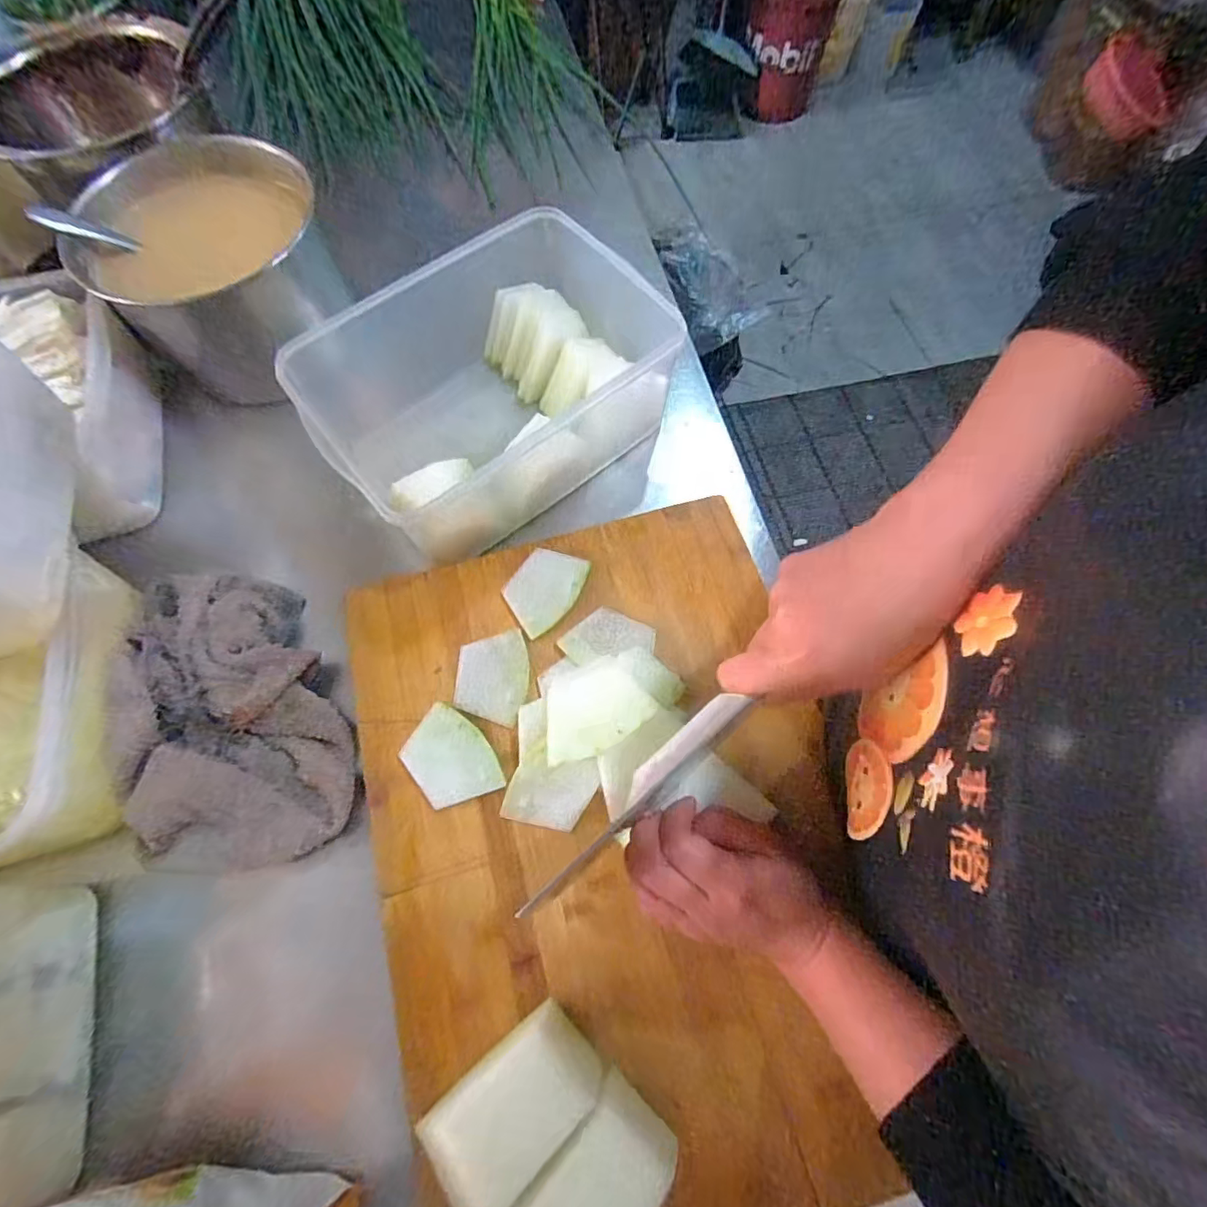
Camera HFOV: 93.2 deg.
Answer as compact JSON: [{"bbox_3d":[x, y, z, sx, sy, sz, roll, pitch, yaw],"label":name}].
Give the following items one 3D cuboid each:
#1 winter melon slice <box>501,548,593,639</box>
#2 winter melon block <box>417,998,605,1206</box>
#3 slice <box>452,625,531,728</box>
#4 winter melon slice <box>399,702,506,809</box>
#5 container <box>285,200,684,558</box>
[{"bbox_3d":[-0.045,-0.013,0.433,0.050,0.004,0.068,33,71,12],"label":"winter melon slice"},{"bbox_3d":[-0.046,0.259,0.299,0.084,0.053,0.047,-39,74,-15],"label":"winter melon block"},{"bbox_3d":[-0.079,0.052,0.409,0.051,0.005,0.064,3,68,1],"label":"slice"},{"bbox_3d":[-0.104,0.106,0.390,0.050,0.009,0.069,-39,73,-15],"label":"winter melon slice"},{"bbox_3d":[-0.100,-0.162,0.474,0.249,0.102,0.189,-37,73,-14],"label":"container"}]

